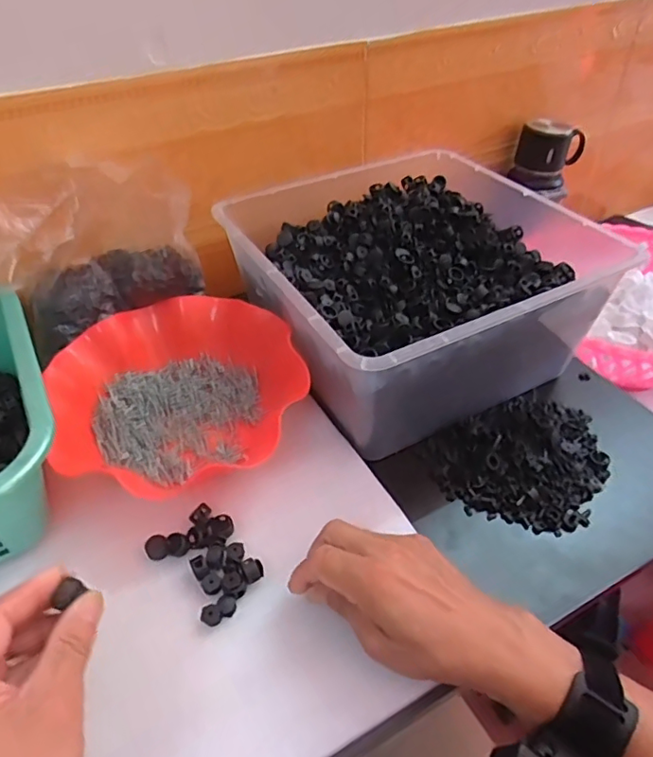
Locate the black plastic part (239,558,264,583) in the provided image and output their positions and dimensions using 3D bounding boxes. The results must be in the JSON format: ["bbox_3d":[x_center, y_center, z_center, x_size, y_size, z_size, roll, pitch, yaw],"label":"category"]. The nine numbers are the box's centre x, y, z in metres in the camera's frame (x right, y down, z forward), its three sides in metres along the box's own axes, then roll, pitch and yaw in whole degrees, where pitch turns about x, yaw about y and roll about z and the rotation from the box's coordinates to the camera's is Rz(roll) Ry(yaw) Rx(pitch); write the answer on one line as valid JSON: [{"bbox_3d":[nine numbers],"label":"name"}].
[{"bbox_3d":[-0.053,0.138,0.404,0.014,0.010,0.015,-20,46,-19],"label":"black plastic part"}]

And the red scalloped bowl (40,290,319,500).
[{"bbox_3d":[-0.136,0.004,0.512,0.210,0.057,0.187,-15,45,-15],"label":"red scalloped bowl"}]

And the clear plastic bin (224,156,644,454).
[{"bbox_3d":[0.077,-0.091,0.561,0.281,0.137,0.294,-21,47,-20],"label":"clear plastic bin"}]

